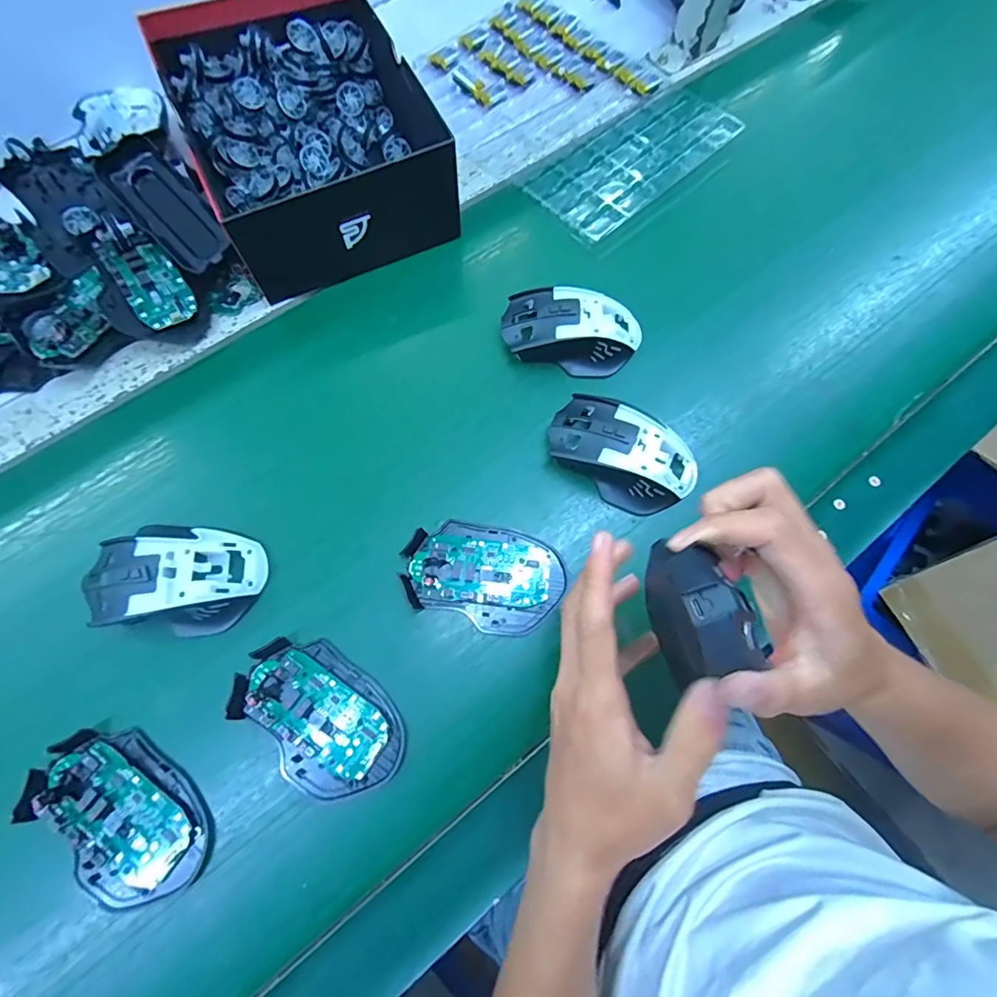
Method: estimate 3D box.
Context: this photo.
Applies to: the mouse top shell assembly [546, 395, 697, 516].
[{"bbox_3d":[0.095,-0.035,0.384,0.114,0.037,0.065,26,73,7],"label":"mouse top shell assembly"}]

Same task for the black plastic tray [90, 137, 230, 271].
[{"bbox_3d":[-0.276,-0.243,0.423,0.053,0.026,0.111,-42,104,-14],"label":"black plastic tray"}]

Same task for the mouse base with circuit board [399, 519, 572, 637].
[{"bbox_3d":[-0.010,0.055,0.364,0.113,0.012,0.072,15,72,3],"label":"mouse base with circuit board"}]

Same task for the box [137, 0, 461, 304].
[{"bbox_3d":[-0.169,-0.324,0.450,0.197,0.082,0.257,-26,74,-10],"label":"box"}]

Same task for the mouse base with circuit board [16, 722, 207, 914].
[{"bbox_3d":[-0.233,0.194,0.309,0.113,0.016,0.068,41,75,11],"label":"mouse base with circuit board"}]

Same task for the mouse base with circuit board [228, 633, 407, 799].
[{"bbox_3d":[-0.117,0.143,0.329,0.113,0.015,0.072,36,74,10],"label":"mouse base with circuit board"}]

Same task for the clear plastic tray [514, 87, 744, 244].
[{"bbox_3d":[0.136,-0.335,0.497,0.220,0.013,0.101,-39,77,-13],"label":"clear plastic tray"}]

